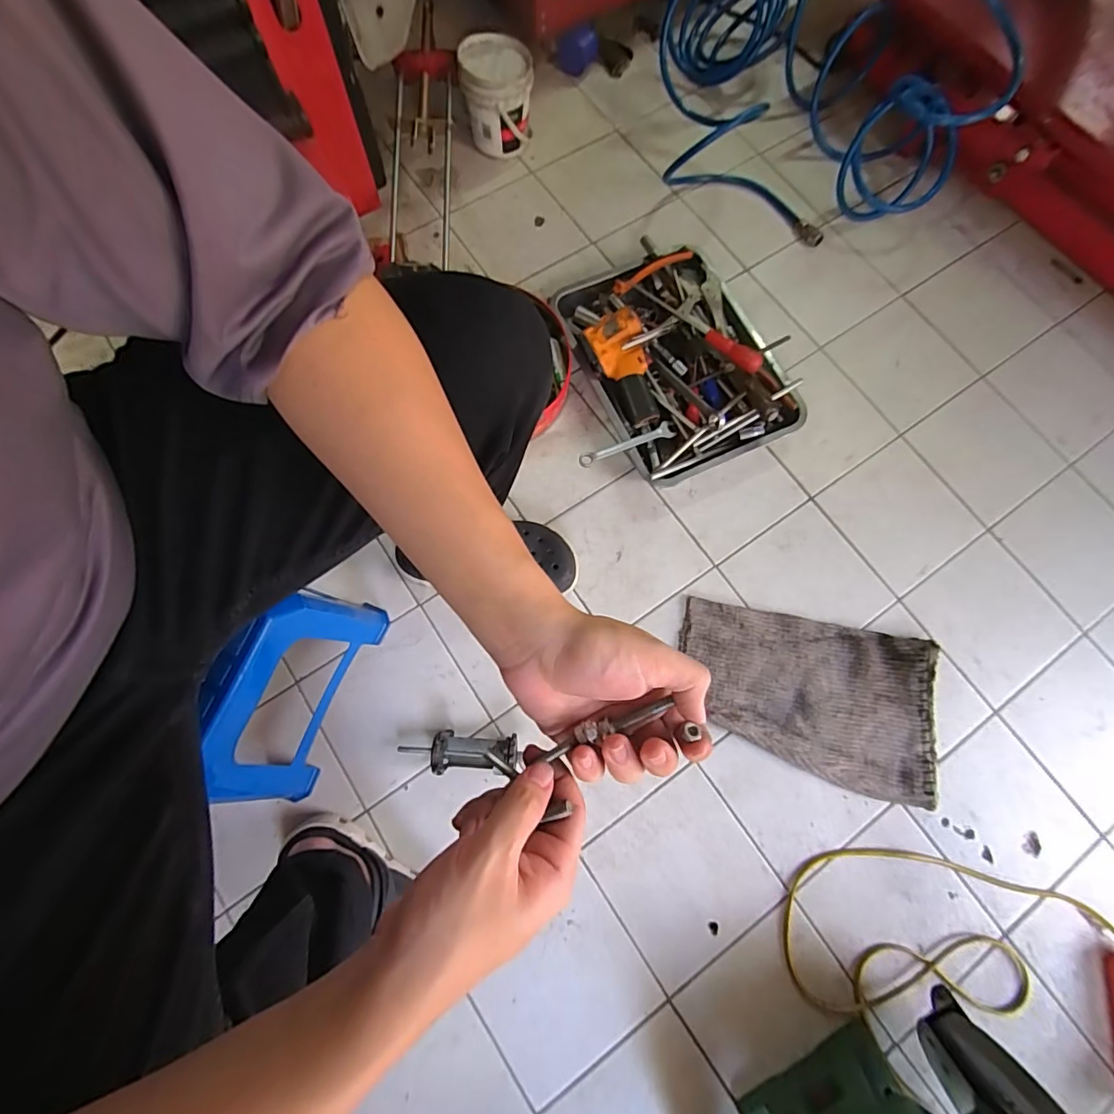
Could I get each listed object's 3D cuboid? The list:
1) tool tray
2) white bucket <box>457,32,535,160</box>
[{"bbox_3d":[0.191,-0.323,0.812,0.287,0.105,0.376,-23,77,-8],"label":"tool tray"},{"bbox_3d":[-0.101,-0.785,0.888,0.116,0.138,0.116,0,75,-2],"label":"white bucket"}]

